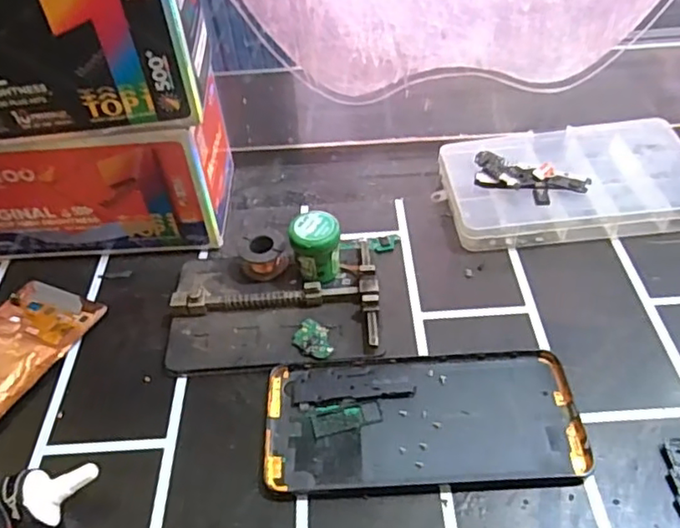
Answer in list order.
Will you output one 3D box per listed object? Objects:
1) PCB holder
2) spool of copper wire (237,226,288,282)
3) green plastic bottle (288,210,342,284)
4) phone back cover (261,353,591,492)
[{"bbox_3d":[-0.041,0.024,0.371,0.124,0.021,0.083,-4,46,1],"label":"PCB holder"},{"bbox_3d":[-0.050,-0.007,0.391,0.029,0.024,0.024,5,47,9],"label":"spool of copper wire"},{"bbox_3d":[-0.015,-0.007,0.380,0.030,0.046,0.028,-6,46,-1],"label":"green plastic bottle"},{"bbox_3d":[0.043,0.081,0.320,0.161,0.005,0.075,-3,46,1],"label":"phone back cover"}]

